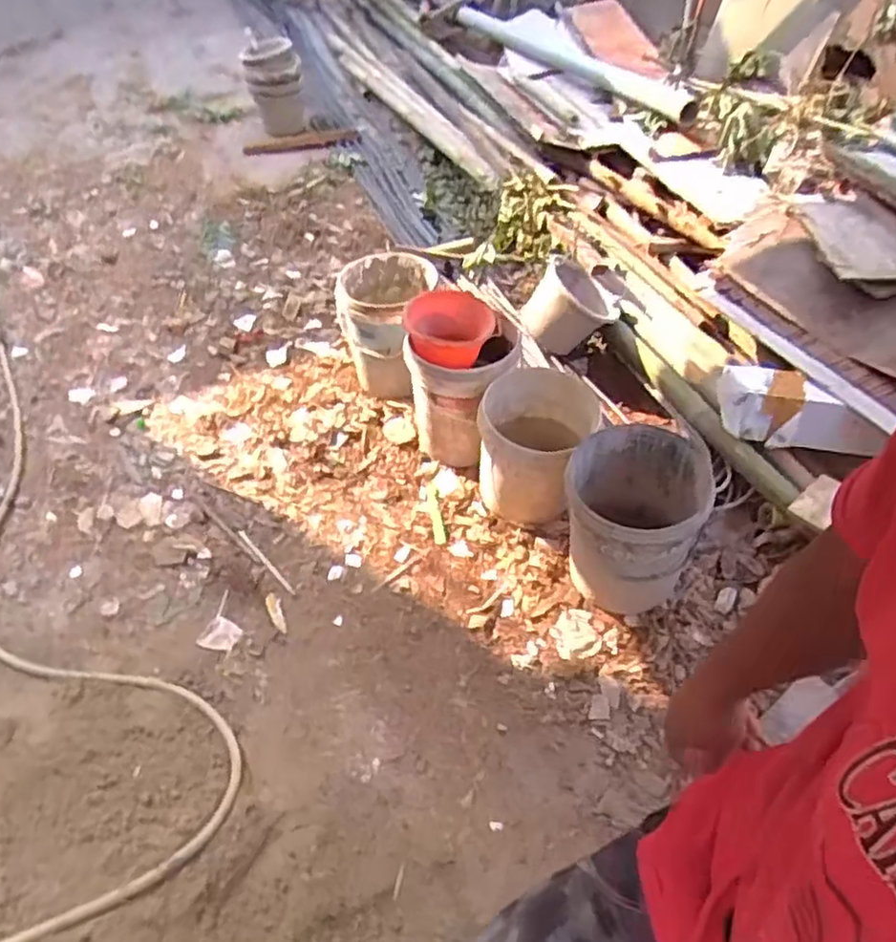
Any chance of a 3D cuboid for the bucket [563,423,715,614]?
[{"bbox_3d":[0.422,0.127,1.640,0.292,0.357,0.295,-1,46,2],"label":"bucket"}]

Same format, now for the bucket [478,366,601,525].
[{"bbox_3d":[0.227,-0.059,1.819,0.276,0.333,0.316,7,47,10],"label":"bucket"}]

